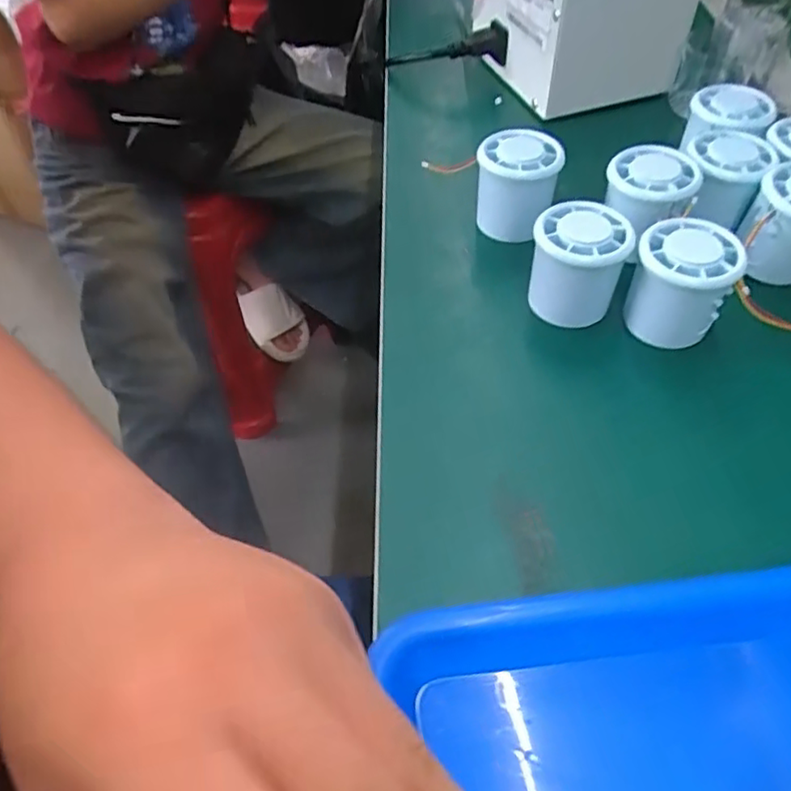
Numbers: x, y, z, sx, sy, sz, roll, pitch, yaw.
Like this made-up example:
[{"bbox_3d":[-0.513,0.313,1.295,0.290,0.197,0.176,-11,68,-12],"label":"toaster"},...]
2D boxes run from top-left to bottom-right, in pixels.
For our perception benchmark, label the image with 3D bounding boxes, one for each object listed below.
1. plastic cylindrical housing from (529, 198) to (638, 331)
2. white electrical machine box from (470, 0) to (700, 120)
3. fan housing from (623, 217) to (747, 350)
[{"bbox_3d":[0.112,-0.080,0.394,0.053,0.063,0.047,19,54,16],"label":"plastic cylindrical housing"},{"bbox_3d":[0.155,-0.346,0.571,0.134,0.099,0.167,-17,53,-12],"label":"white electrical machine box"},{"bbox_3d":[0.169,-0.066,0.376,0.052,0.057,0.048,24,56,19],"label":"fan housing"}]

